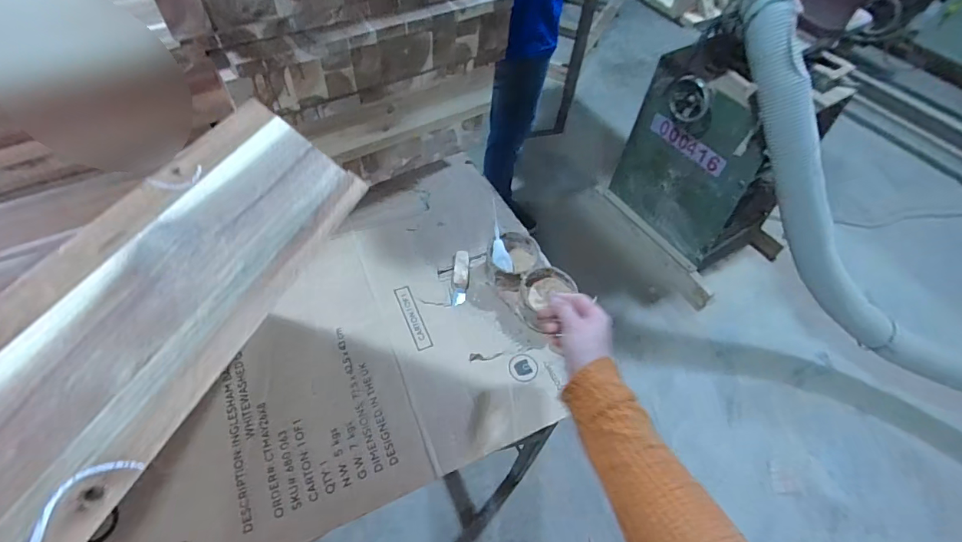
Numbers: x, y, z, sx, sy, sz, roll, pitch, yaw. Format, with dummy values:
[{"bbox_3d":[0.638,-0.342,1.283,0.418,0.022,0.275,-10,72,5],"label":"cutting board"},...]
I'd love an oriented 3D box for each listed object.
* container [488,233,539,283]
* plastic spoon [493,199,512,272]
[{"bbox_3d":[0.049,-0.016,0.692,0.079,0.043,0.082,2,54,-3],"label":"container"},{"bbox_3d":[0.028,-0.054,0.689,0.027,0.009,0.112,-8,84,-10],"label":"plastic spoon"}]

